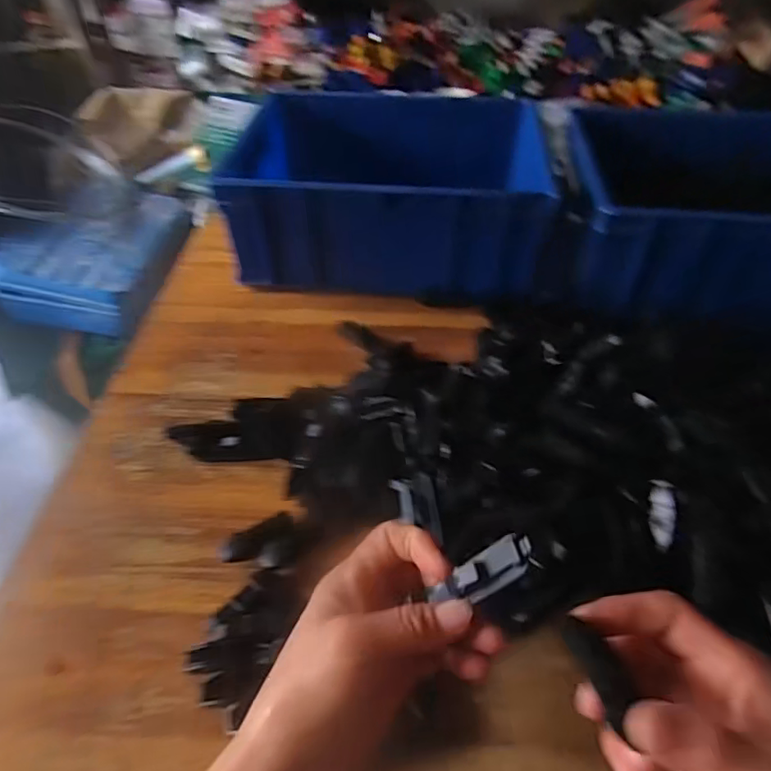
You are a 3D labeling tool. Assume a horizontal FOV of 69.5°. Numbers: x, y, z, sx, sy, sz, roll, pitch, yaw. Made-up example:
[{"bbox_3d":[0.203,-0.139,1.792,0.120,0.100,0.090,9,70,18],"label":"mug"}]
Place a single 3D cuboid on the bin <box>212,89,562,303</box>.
[{"bbox_3d":[0.010,-0.231,0.658,0.327,0.124,0.264,5,45,6],"label":"bin"}]

